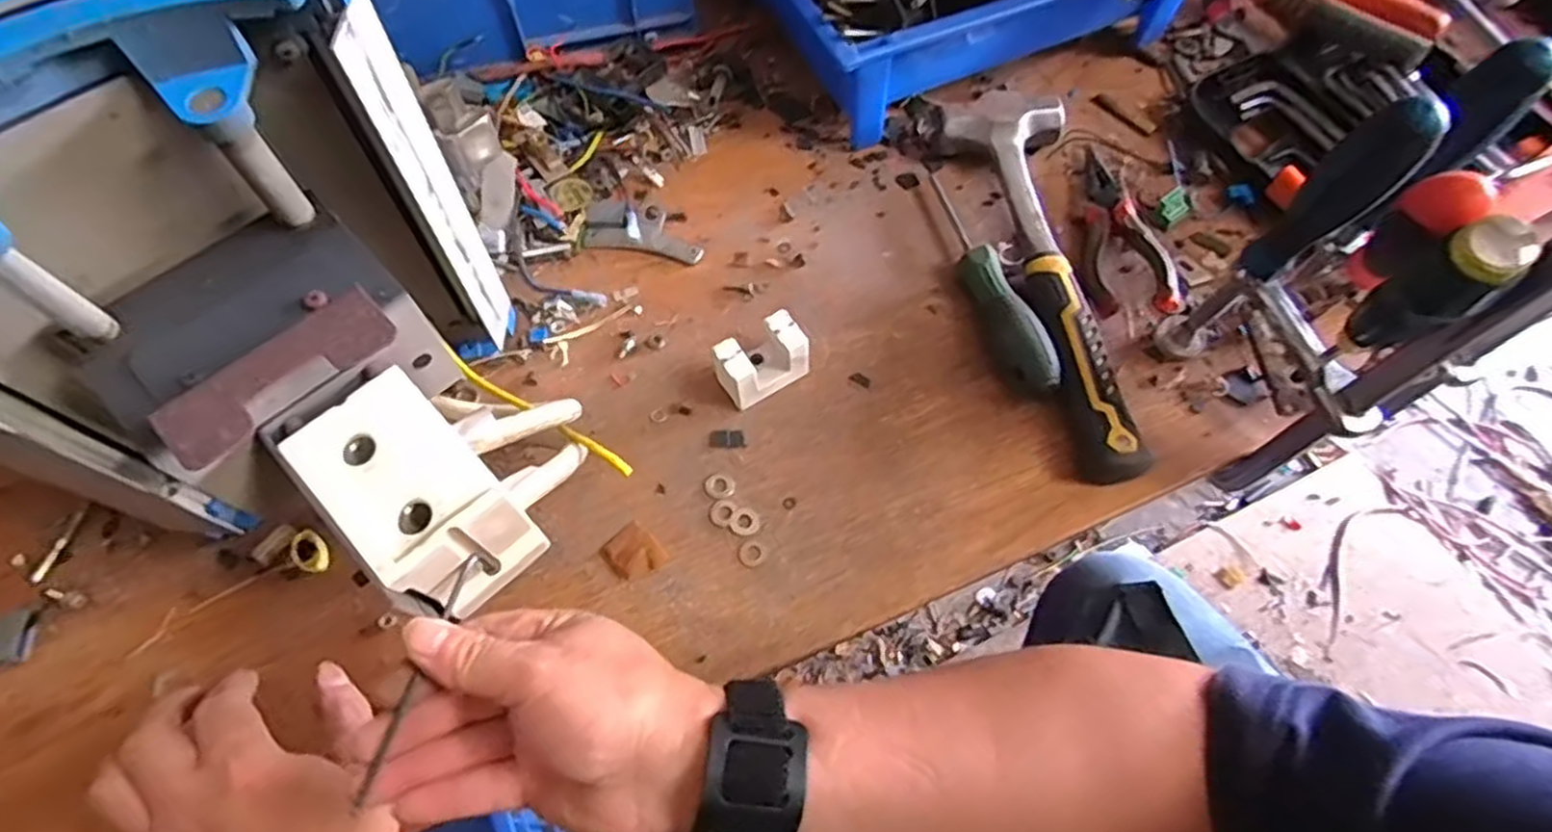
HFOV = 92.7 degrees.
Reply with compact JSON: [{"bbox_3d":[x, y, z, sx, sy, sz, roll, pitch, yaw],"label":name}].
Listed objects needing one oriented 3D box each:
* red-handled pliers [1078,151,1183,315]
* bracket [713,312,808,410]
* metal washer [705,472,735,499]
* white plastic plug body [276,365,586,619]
[{"bbox_3d":[0.239,-0.137,0.510,0.059,0.020,0.144,0,64,-1],"label":"red-handled pliers"},{"bbox_3d":[-0.007,-0.033,0.456,0.053,0.038,0.034,-32,69,-15],"label":"bracket"},{"bbox_3d":[-0.033,0.041,0.438,0.017,0.004,0.017,0,64,-1],"label":"metal washer"},{"bbox_3d":[-0.130,0.022,0.324,0.099,0.072,0.079,-41,71,-18],"label":"white plastic plug body"}]

